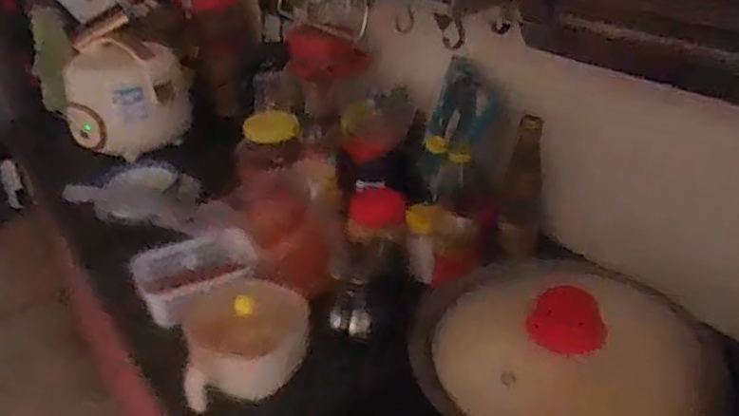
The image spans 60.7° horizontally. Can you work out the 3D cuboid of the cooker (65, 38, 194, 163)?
[{"bbox_3d":[-0.521,-0.232,1.362,0.250,0.206,0.204,-4,31,-4],"label":"cooker"}]

